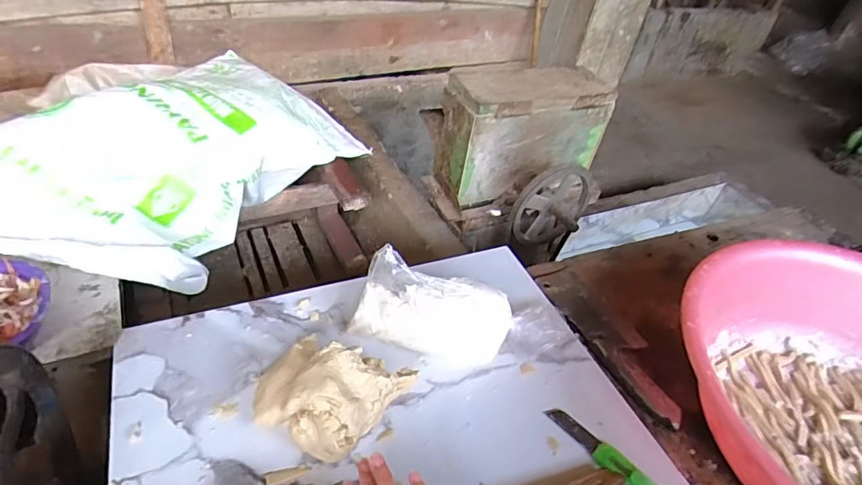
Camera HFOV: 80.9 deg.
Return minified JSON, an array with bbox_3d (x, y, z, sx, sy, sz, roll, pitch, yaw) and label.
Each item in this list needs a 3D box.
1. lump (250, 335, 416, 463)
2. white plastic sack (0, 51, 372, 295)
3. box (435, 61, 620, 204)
[{"bbox_3d":[-0.100,0.142,0.483,0.136,0.070,0.103,22,43,16],"label":"lump"},{"bbox_3d":[-0.469,-0.168,0.974,0.389,0.195,0.666,25,42,16],"label":"white plastic sack"},{"bbox_3d":[0.196,-0.238,1.089,0.344,0.227,0.135,-12,45,-25],"label":"box"}]

